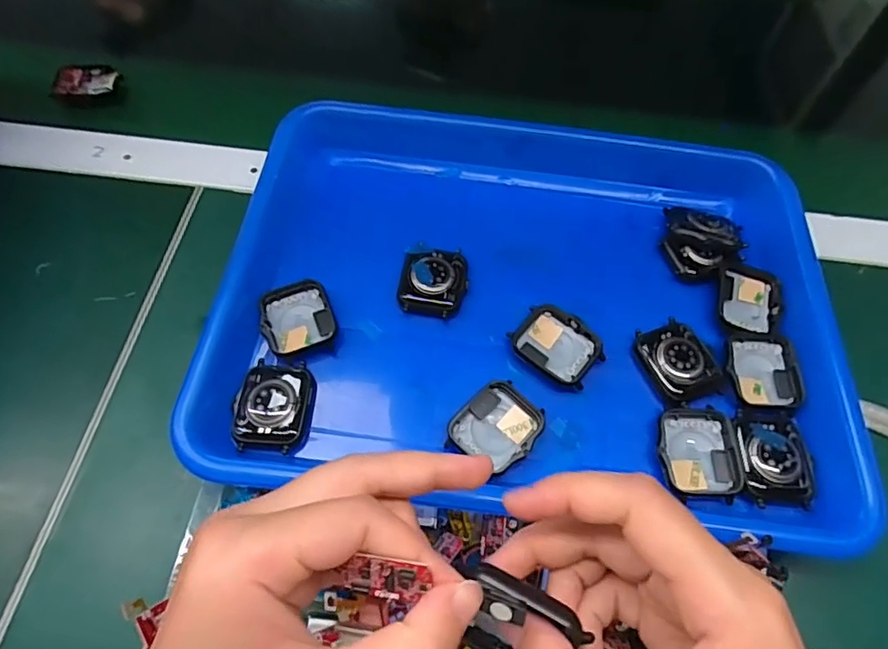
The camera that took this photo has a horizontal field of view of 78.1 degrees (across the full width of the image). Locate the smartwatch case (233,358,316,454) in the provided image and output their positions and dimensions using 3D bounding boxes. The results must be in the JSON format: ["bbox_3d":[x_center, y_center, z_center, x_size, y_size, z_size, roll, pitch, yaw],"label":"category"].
[{"bbox_3d":[-0.085,0.040,0.273,0.036,0.009,0.045,3,60,-1],"label":"smartwatch case"}]

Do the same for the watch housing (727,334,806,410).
[{"bbox_3d":[0.171,0.026,0.295,0.039,0.011,0.040,-2,60,-4],"label":"watch housing"}]

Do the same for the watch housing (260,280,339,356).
[{"bbox_3d":[-0.079,-0.003,0.297,0.037,0.010,0.038,-23,63,-15],"label":"watch housing"}]

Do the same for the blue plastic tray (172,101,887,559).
[{"bbox_3d":[0.050,-0.031,0.318,0.322,0.039,0.270,7,60,1],"label":"blue plastic tray"}]

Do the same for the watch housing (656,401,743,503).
[{"bbox_3d":[0.126,0.063,0.271,0.039,0.010,0.045,4,60,0],"label":"watch housing"}]

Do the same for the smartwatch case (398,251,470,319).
[{"bbox_3d":[-0.006,-0.024,0.310,0.037,0.011,0.039,9,60,3],"label":"smartwatch case"}]

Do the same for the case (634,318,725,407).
[{"bbox_3d":[0.126,0.019,0.293,0.036,0.008,0.044,-17,62,-12],"label":"case"}]

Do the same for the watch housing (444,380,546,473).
[{"bbox_3d":[0.026,0.052,0.273,0.037,0.008,0.045,38,65,18],"label":"watch housing"}]

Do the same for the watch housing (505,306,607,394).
[{"bbox_3d":[0.061,0.011,0.296,0.045,0.009,0.036,33,64,15],"label":"watch housing"}]

